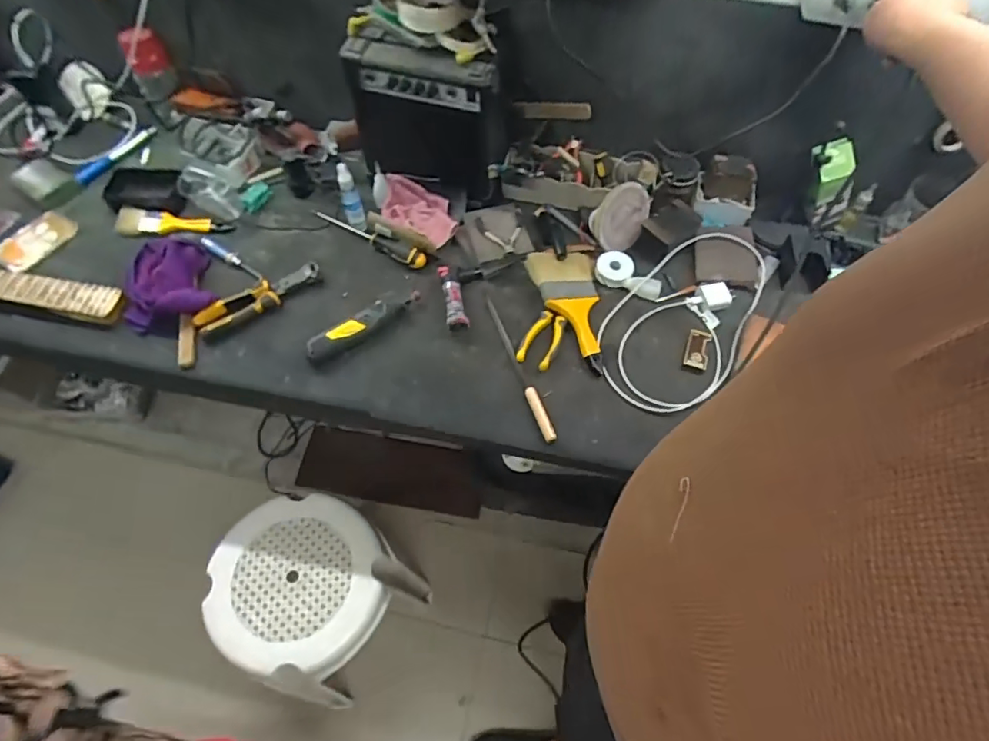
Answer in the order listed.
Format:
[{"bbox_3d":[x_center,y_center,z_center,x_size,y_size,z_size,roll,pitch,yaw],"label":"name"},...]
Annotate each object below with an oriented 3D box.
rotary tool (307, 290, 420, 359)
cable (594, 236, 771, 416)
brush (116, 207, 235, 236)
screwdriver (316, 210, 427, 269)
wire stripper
[{"bbox_3d":[-0.206,-0.075,0.862,0.202,0.035,0.044,-33,68,-17],"label":"rotary tool"},{"bbox_3d":[0.310,-0.105,0.889,0.204,0.021,0.383,27,65,13],"label":"cable"},{"bbox_3d":[-0.574,-0.256,0.969,0.211,0.015,0.051,8,63,3],"label":"brush"},{"bbox_3d":[-0.223,-0.237,0.951,0.237,0.026,0.027,26,65,12],"label":"screwdriver"},{"bbox_3d":[-0.384,-0.118,0.889,0.206,0.022,0.043,-29,67,-15],"label":"wire stripper"}]

